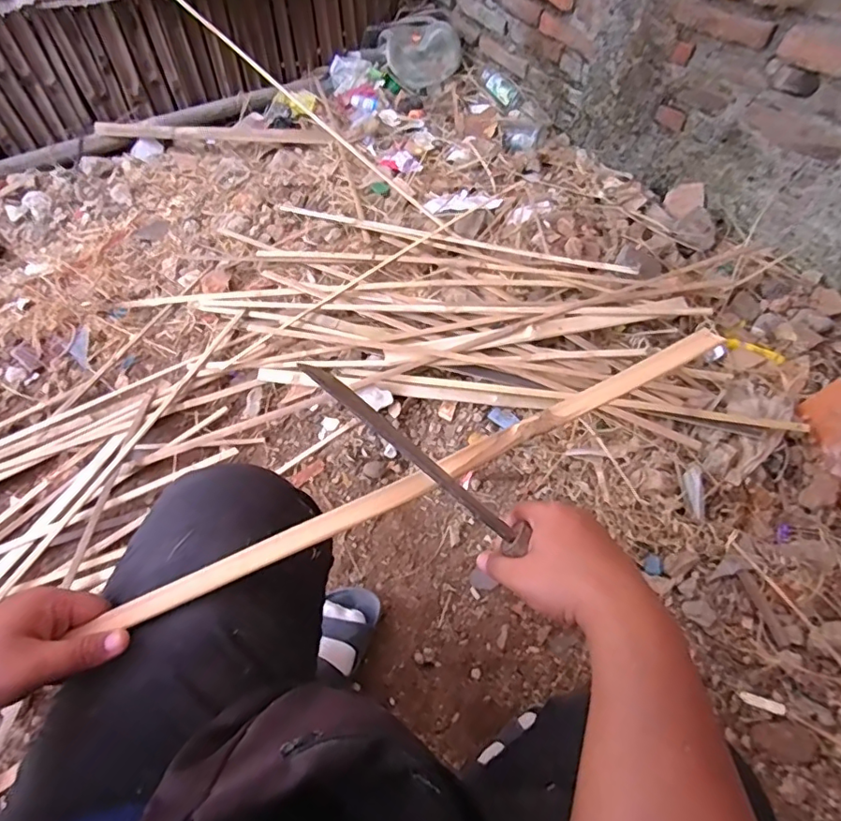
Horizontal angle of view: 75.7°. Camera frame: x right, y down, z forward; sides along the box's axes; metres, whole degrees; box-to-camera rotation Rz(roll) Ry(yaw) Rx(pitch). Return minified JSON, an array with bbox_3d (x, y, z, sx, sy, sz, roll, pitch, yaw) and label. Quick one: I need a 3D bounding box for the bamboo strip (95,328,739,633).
[{"bbox_3d":[0.015,0.049,0.456,0.558,0.012,0.026,-24,62,-10],"label":"bamboo strip"}]

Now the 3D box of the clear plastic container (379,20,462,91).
[{"bbox_3d":[0.001,-1.069,1.608,0.211,0.044,0.230,-38,88,0],"label":"clear plastic container"}]

